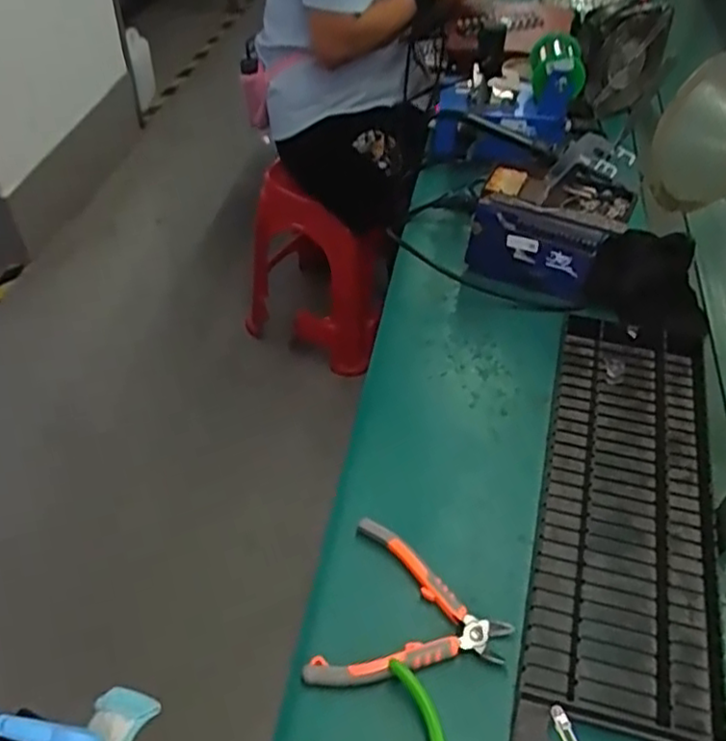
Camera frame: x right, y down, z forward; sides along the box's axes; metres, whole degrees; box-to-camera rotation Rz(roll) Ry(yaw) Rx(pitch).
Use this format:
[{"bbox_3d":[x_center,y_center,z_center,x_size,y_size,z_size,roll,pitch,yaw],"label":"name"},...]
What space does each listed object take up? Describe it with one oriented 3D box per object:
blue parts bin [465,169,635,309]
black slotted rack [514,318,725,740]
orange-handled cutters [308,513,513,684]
[{"bbox_3d":[0.206,-0.155,0.773,0.153,0.107,0.090,19,49,16],"label":"blue parts bin"},{"bbox_3d":[0.221,0.117,0.576,0.137,0.030,0.412,12,46,9],"label":"black slotted rack"},{"bbox_3d":[0.040,0.193,0.524,0.131,0.024,0.130,16,47,12],"label":"orange-handled cutters"}]

